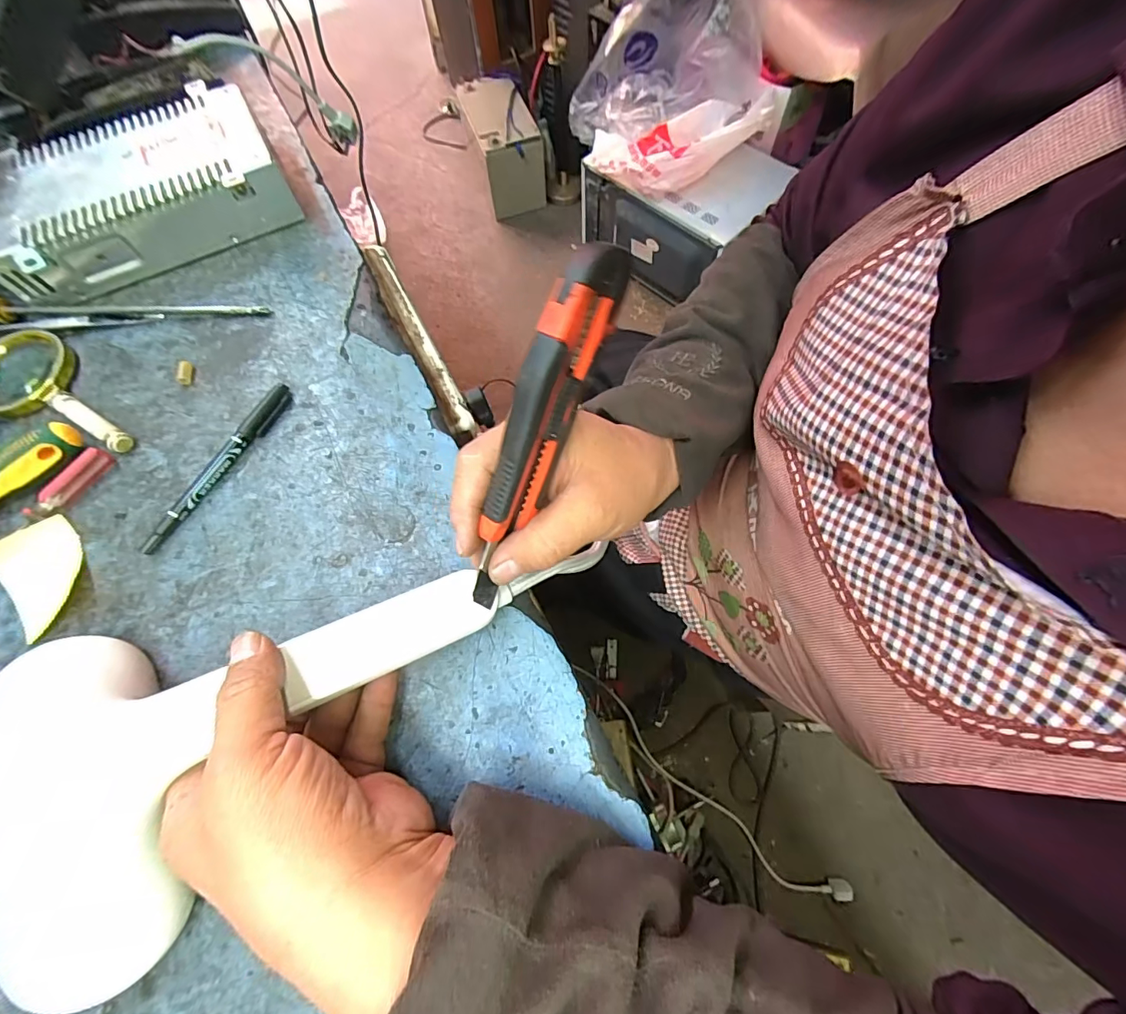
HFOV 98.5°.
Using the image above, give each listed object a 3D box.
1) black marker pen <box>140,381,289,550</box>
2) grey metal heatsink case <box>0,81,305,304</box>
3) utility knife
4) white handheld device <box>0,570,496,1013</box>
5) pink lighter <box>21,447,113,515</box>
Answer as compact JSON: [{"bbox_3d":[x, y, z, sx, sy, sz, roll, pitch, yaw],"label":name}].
[{"bbox_3d":[-0.229,-0.029,0.324,0.009,0.013,0.134,26,71,10],"label":"black marker pen"},{"bbox_3d":[-0.342,-0.255,0.394,0.213,0.051,0.131,-26,70,-10],"label":"grey metal heatsink case"},{"bbox_3d":[-0.014,-0.030,0.227,0.022,0.027,0.172,25,109,10],"label":"utility knife"},{"bbox_3d":[-0.148,0.098,0.246,0.227,0.048,0.153,-24,70,-15],"label":"white handheld device"},{"bbox_3d":[-0.322,-0.015,0.317,0.012,0.014,0.053,29,71,11],"label":"pink lighter"}]

